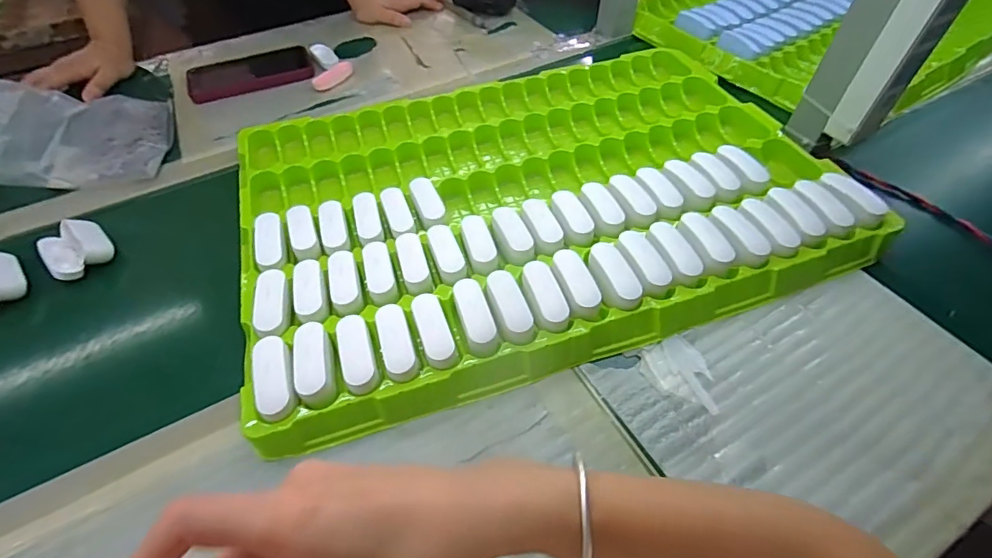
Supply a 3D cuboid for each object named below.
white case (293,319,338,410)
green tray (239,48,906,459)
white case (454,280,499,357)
[{"bbox_3d":[-0.135,0.061,0.355,0.026,0.020,0.071,-12,53,-9],"label":"white case"},{"bbox_3d":[0.033,-0.107,0.494,0.581,0.038,0.418,-15,53,-11],"label":"green tray"},{"bbox_3d":[-0.018,0.030,0.380,0.025,0.021,0.066,-16,53,-11],"label":"white case"}]

